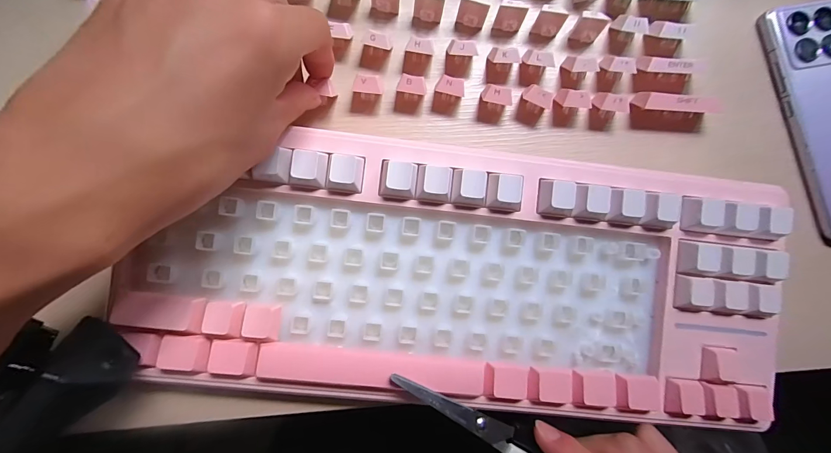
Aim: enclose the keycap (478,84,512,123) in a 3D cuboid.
[{"bbox_3d":[0.048,-0.074,0.216,0.017,0.018,0.016,12,83,-4],"label":"keycap"}]

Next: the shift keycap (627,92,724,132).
[{"bbox_3d":[0.163,-0.072,0.221,0.049,0.023,0.018,7,83,-4],"label":"shift keycap"}]

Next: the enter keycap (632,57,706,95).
[{"bbox_3d":[0.159,-0.095,0.222,0.039,0.016,0.016,7,83,-4],"label":"enter keycap"}]

